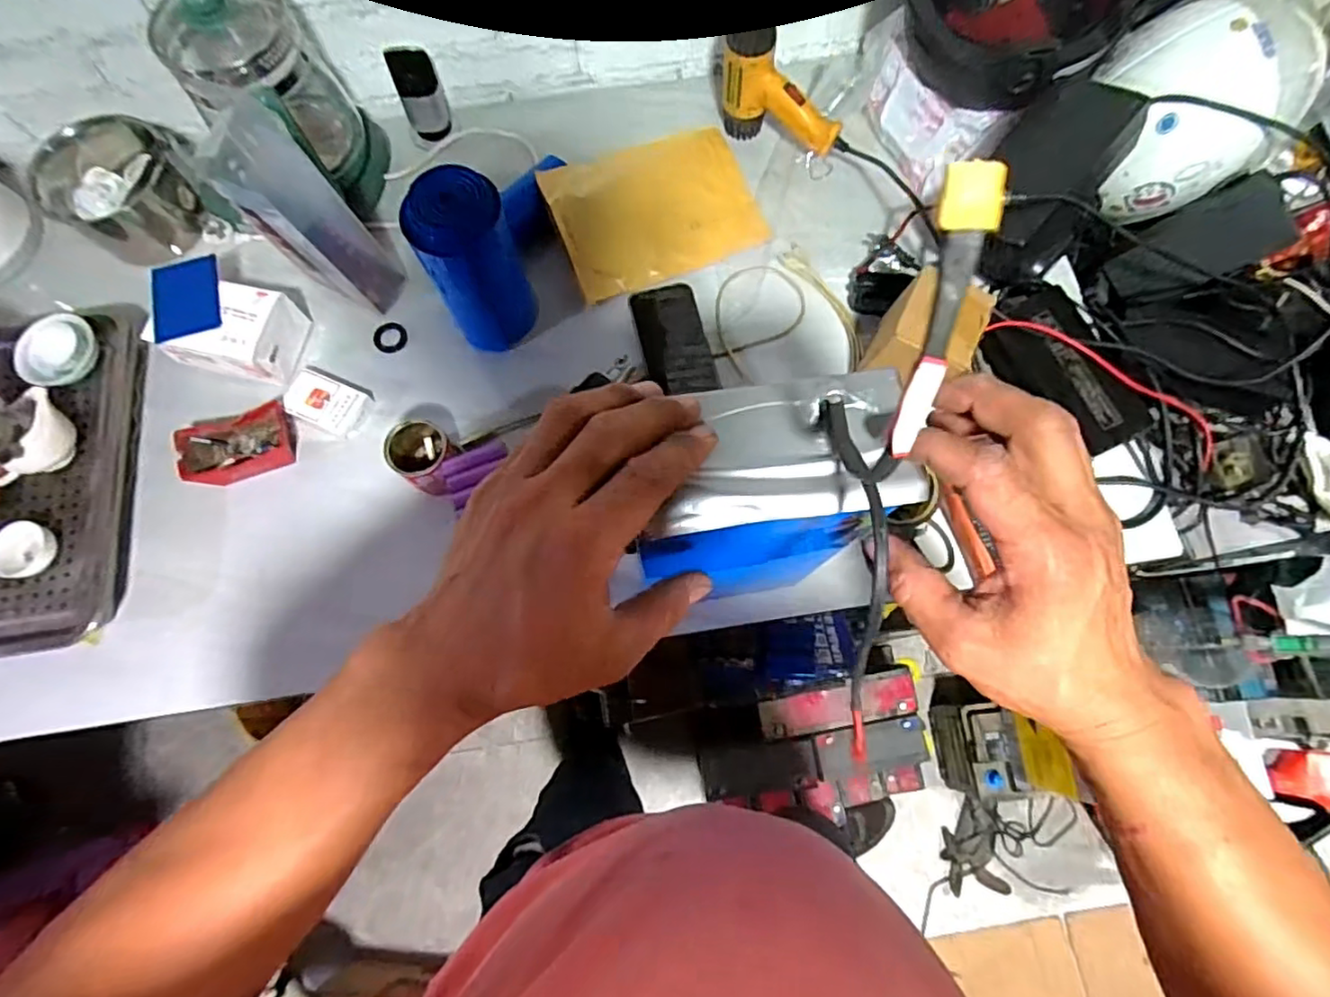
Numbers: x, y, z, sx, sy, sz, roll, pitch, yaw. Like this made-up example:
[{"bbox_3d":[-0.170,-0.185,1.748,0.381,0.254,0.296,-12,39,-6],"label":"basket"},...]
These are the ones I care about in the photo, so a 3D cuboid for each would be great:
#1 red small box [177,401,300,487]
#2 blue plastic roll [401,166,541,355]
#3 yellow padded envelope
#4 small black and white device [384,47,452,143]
[{"bbox_3d":[-0.473,-0.060,0.687,0.111,0.035,0.070,-13,74,-3],"label":"red small box"},{"bbox_3d":[-0.196,-0.240,0.657,0.093,0.190,0.101,0,74,1],"label":"blue plastic roll"},{"bbox_3d":[-0.012,-0.363,0.779,0.259,0.017,0.172,-24,90,-17],"label":"yellow padded envelope"},{"bbox_3d":[-0.309,-0.514,0.782,0.049,0.110,0.033,-19,74,-5],"label":"small black and white device"}]

